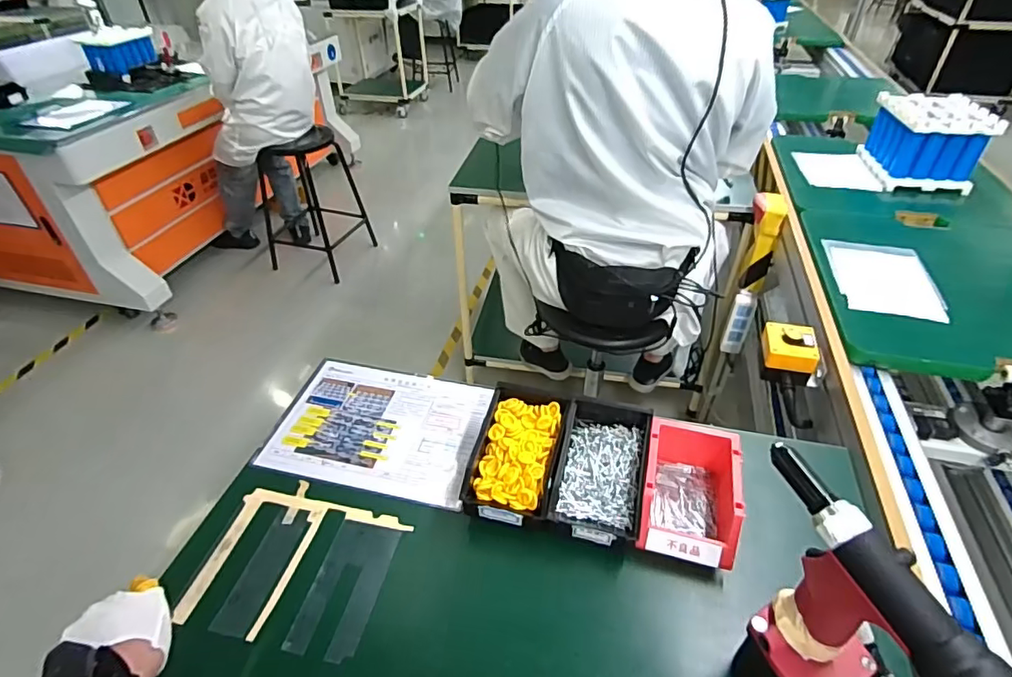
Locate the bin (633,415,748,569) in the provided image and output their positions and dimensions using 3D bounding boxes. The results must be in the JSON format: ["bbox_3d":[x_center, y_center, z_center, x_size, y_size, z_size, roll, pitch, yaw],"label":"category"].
[{"bbox_3d":[0.222,0.180,0.638,0.105,0.073,0.173,11,42,14],"label":"bin"}]

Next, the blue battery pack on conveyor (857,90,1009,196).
[{"bbox_3d":[0.999,-0.475,1.259,0.186,0.153,0.224,6,41,9],"label":"blue battery pack on conveyor"}]

